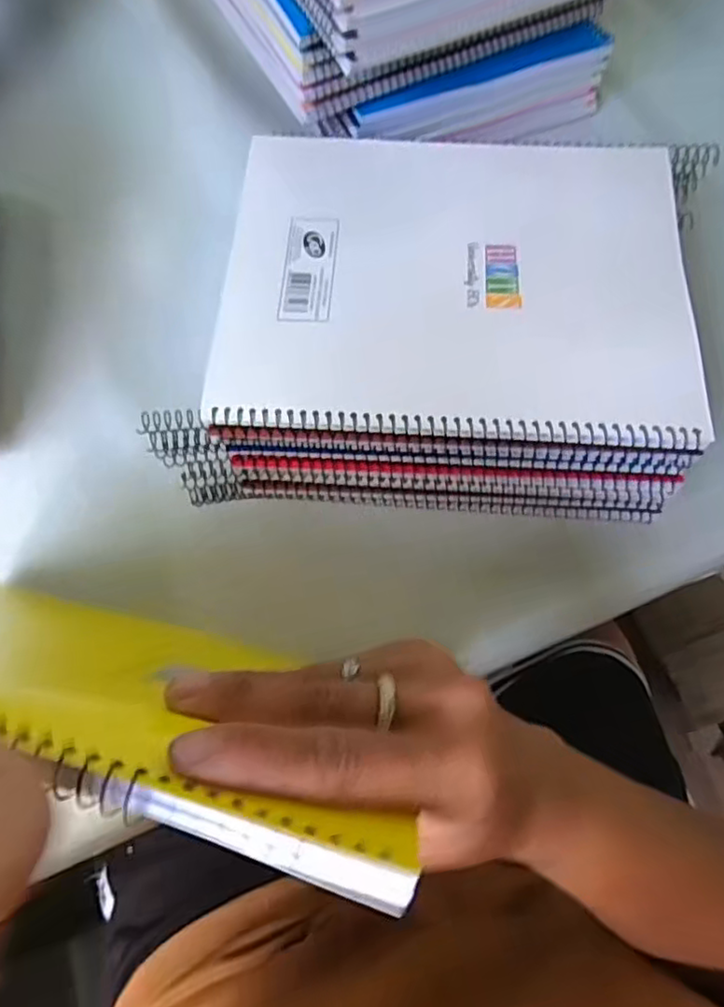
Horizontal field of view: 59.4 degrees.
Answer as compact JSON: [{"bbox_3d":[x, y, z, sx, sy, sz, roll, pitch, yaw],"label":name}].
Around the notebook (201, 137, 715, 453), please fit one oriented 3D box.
[{"bbox_3d":[0.051,-0.123,0.354,0.245,0.022,0.199,5,67,2],"label":"notebook"}]

